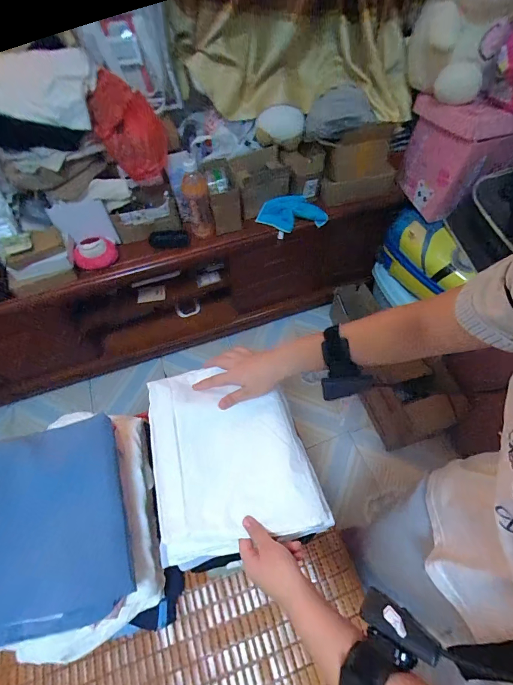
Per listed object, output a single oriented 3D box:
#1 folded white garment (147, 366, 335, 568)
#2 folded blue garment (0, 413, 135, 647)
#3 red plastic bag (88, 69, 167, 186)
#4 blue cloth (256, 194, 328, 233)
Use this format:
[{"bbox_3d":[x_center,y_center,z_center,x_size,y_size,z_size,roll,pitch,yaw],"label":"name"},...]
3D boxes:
[{"bbox_3d":[-0.044,0.167,0.518,0.230,0.060,0.262,-12,63,-7],"label":"folded white garment"},{"bbox_3d":[-0.311,0.263,0.495,0.209,0.090,0.277,-15,60,-7],"label":"folded blue garment"},{"bbox_3d":[-0.315,-0.533,0.856,0.152,0.227,0.066,-9,57,-4],"label":"red plastic bag"},{"bbox_3d":[0.110,-0.392,1.013,0.210,0.084,0.071,-20,61,-9],"label":"blue cloth"}]

